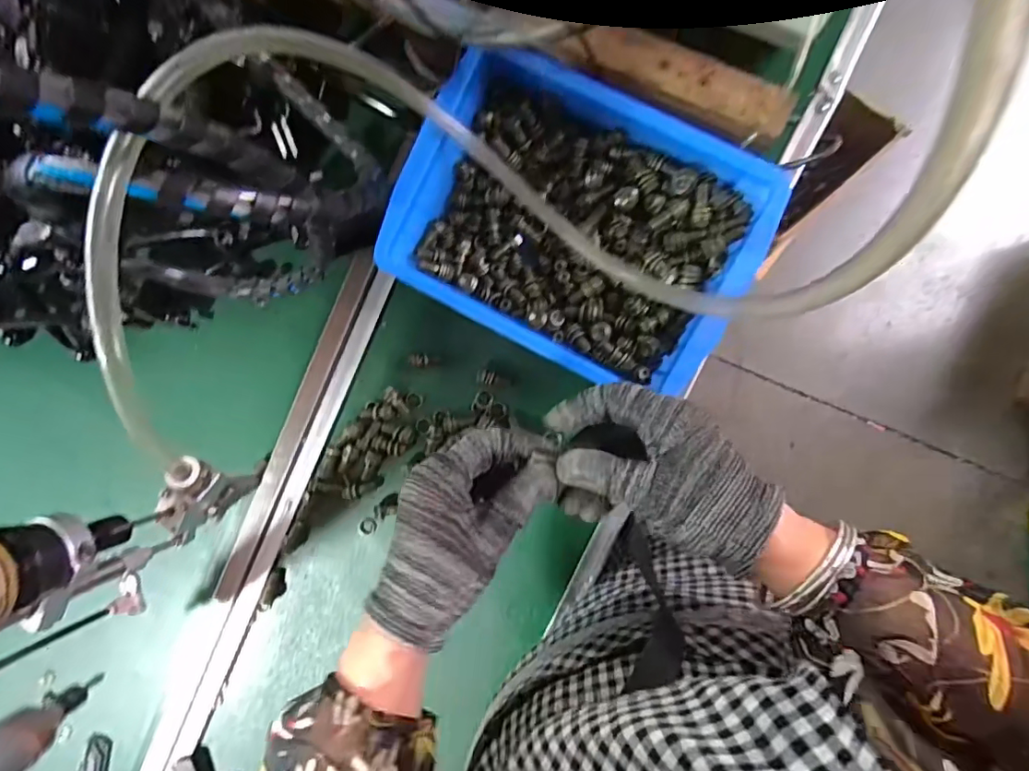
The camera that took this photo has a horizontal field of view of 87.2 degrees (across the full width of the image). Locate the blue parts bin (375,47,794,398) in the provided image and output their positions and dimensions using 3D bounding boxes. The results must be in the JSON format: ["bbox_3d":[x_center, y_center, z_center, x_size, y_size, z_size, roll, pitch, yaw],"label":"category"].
[{"bbox_3d":[0.045,-0.116,0.414,0.246,0.084,0.182,24,93,6],"label":"blue parts bin"}]

